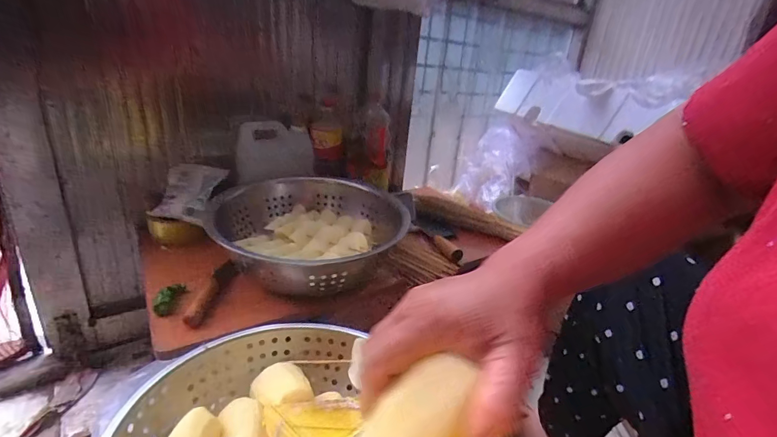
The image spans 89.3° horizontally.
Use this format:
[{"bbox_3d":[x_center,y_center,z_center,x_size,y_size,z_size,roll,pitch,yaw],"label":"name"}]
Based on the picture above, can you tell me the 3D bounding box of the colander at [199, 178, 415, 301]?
[{"bbox_3d":[-0.148,0.021,0.775,0.357,0.113,0.392,8,23,5],"label":"colander"}]

